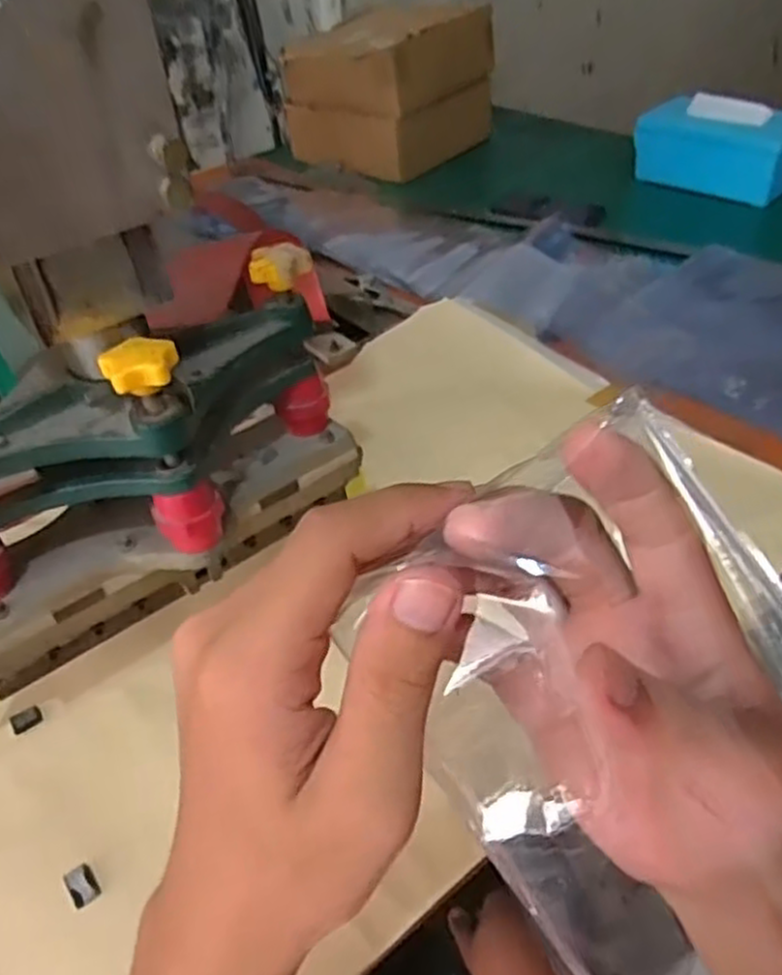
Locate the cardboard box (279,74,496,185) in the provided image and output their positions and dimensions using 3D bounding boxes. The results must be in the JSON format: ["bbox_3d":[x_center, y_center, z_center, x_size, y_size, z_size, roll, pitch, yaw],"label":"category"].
[{"bbox_3d":[-0.005,-0.674,1.399,0.287,0.101,0.266,-35,50,-29],"label":"cardboard box"}]

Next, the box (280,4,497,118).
[{"bbox_3d":[-0.004,-0.757,1.326,0.257,0.114,0.282,30,52,33],"label":"box"}]

